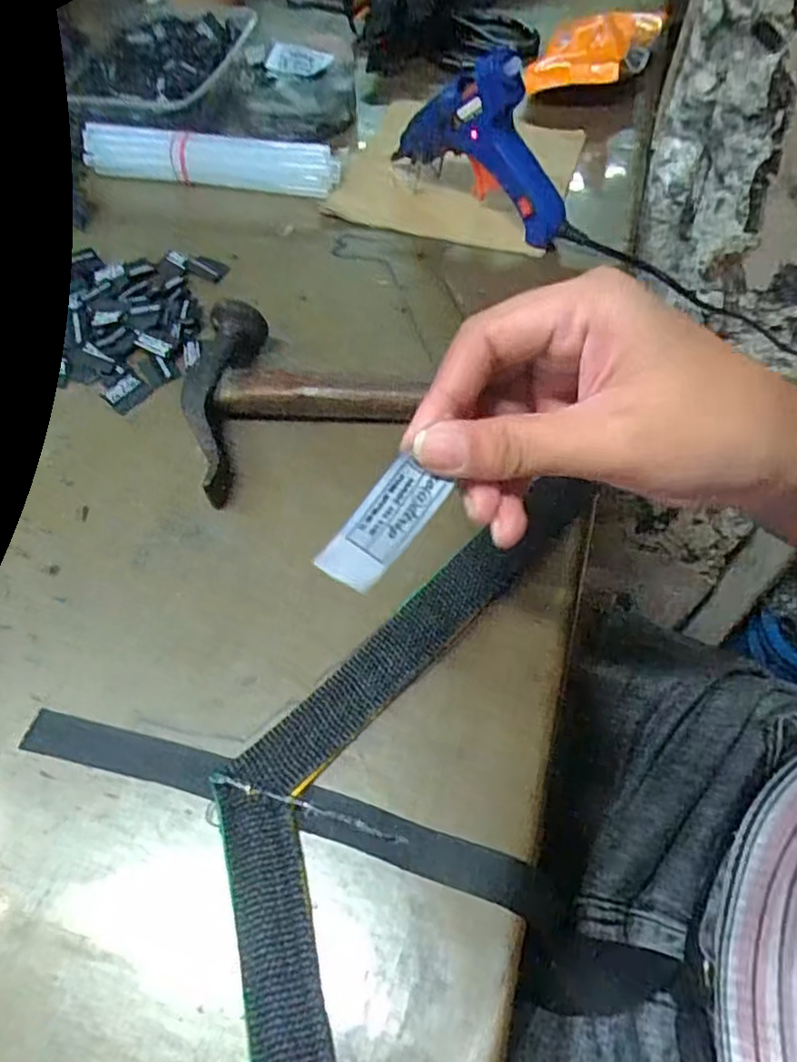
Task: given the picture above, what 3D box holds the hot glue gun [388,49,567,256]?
[{"bbox_3d":[0.053,-0.249,0.411,0.132,0.097,0.023,37,65,22],"label":"hot glue gun"}]

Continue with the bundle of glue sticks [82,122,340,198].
[{"bbox_3d":[-0.137,-0.269,0.472,0.185,0.031,0.026,9,58,7],"label":"bundle of glue sticks"}]

